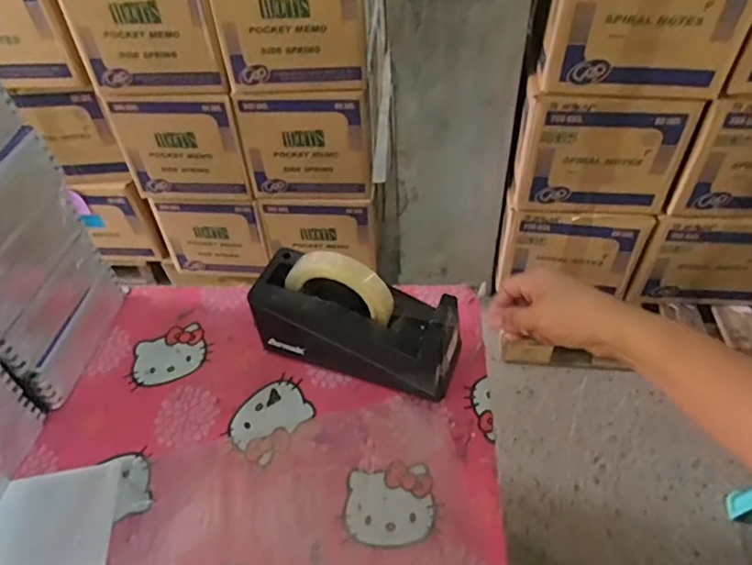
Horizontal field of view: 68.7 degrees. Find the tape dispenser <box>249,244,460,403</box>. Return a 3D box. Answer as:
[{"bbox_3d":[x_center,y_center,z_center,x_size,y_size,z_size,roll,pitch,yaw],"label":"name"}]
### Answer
[{"bbox_3d":[-0.021,0.034,0.543,0.202,0.128,0.068,14,51,16],"label":"tape dispenser"}]

